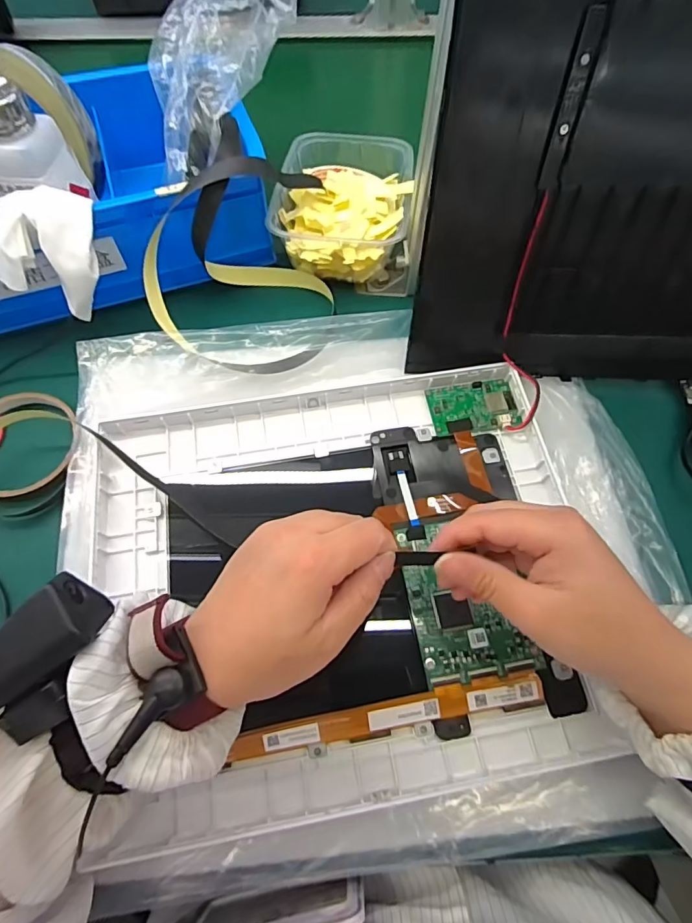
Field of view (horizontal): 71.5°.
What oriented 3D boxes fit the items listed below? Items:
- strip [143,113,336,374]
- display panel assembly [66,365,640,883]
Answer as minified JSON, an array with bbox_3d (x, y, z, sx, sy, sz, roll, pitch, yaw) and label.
[{"bbox_3d":[-0.072,-0.169,0.368,0.142,0.079,0.181,11,66,4],"label":"strip"},{"bbox_3d":[-0.002,0.067,0.305,0.300,0.030,0.254,-9,65,-6],"label":"display panel assembly"}]

